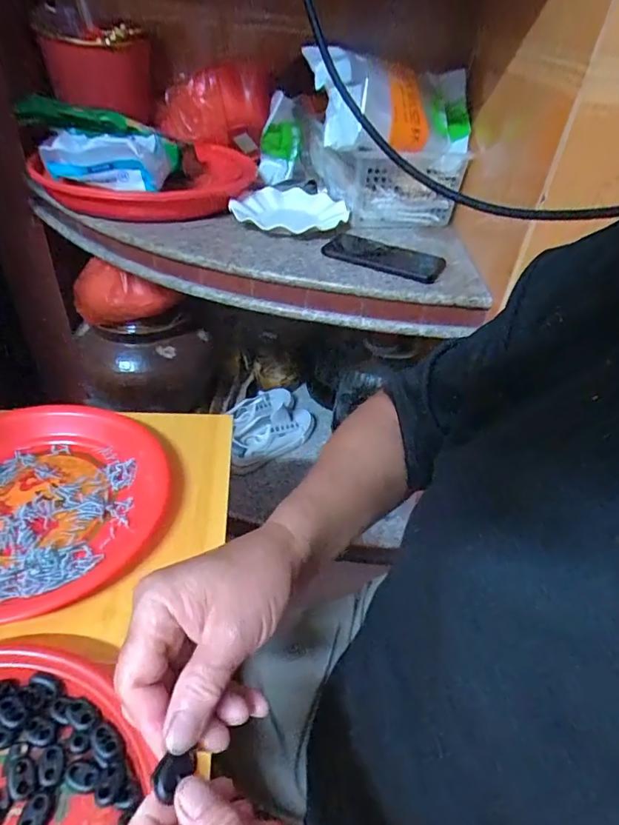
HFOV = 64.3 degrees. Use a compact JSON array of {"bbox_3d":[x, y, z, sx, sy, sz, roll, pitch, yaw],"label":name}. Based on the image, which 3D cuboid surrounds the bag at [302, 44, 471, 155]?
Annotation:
[{"bbox_3d":[0.132,-0.457,0.741,0.270,0.128,0.068,-13,13,-30],"label":"bag"}]

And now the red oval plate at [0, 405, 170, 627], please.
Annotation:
[{"bbox_3d":[-0.239,0.074,0.425,0.214,0.028,0.227,-5,41,-13],"label":"red oval plate"}]

